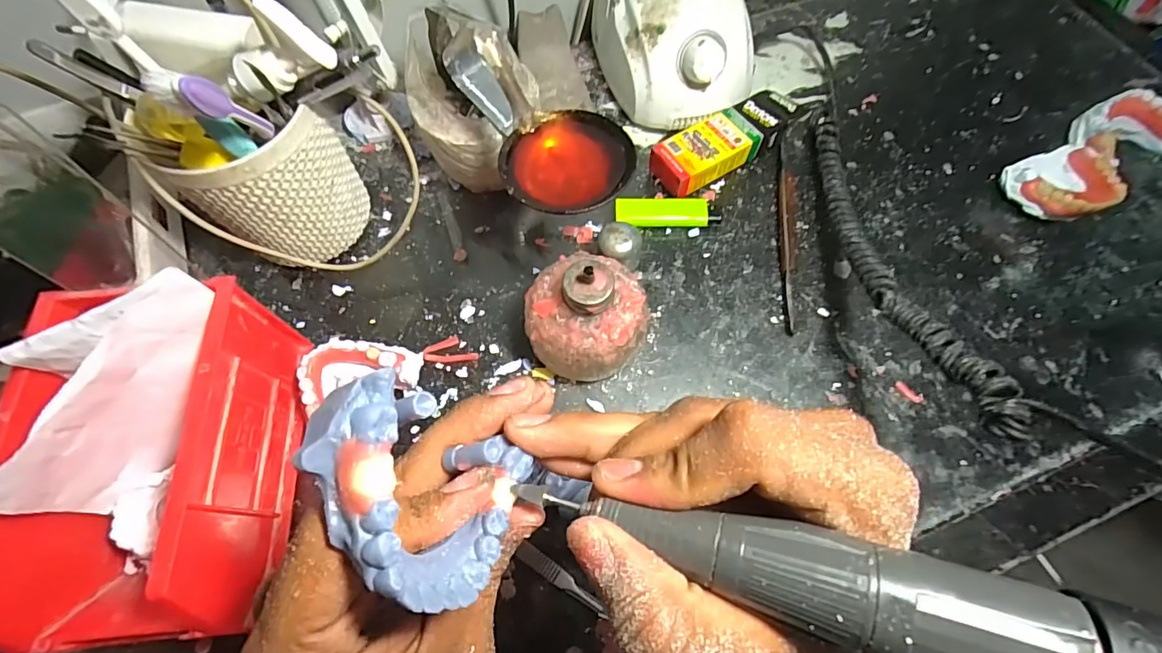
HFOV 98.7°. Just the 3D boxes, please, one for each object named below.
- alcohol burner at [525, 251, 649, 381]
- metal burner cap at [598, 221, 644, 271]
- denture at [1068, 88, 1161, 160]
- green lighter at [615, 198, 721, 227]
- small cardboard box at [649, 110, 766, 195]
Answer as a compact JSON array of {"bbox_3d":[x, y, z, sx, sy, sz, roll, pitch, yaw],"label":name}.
[{"bbox_3d":[0.003,-0.006,0.304,0.070,0.072,0.067,0,67,0],"label":"alcohol burner"},{"bbox_3d":[0.028,-0.056,0.348,0.029,0.027,0.029,0,67,0],"label":"metal burner cap"},{"bbox_3d":[0.421,-0.149,0.382,0.076,0.034,0.054,-9,67,-3],"label":"denture"},{"bbox_3d":[0.063,-0.085,0.370,0.072,0.010,0.023,2,67,1],"label":"green lighter"},{"bbox_3d":[0.095,-0.133,0.386,0.078,0.026,0.041,-30,70,-12],"label":"small cardboard box"}]

